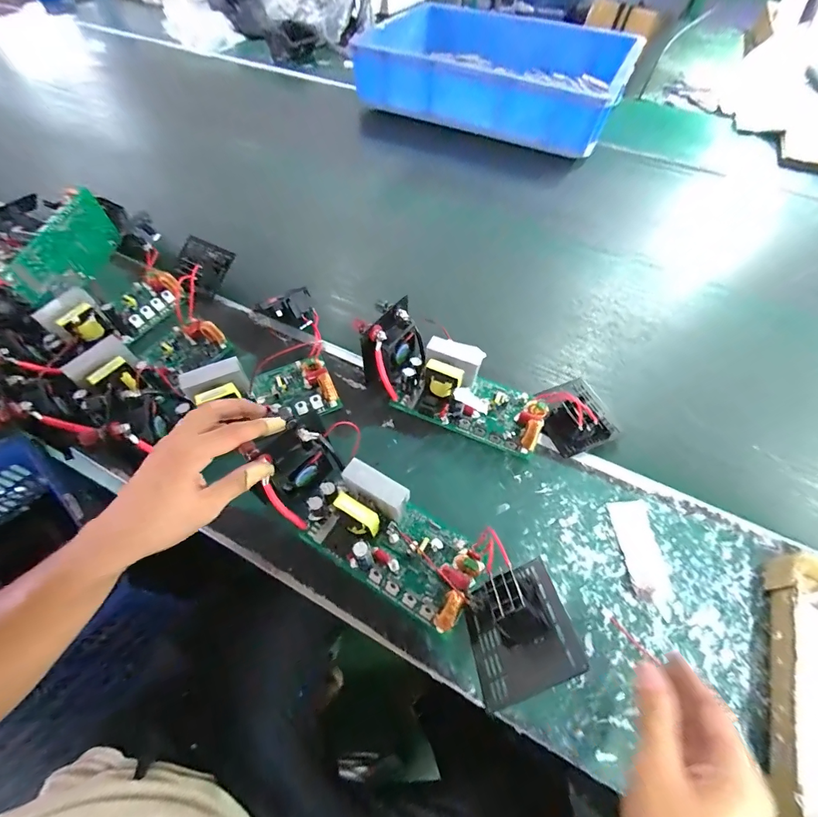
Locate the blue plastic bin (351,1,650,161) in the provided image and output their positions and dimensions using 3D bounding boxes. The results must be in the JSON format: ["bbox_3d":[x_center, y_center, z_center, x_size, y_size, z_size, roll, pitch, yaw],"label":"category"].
[{"bbox_3d":[0.204,-0.759,0.881,0.561,0.111,0.415,19,59,11],"label":"blue plastic bin"}]

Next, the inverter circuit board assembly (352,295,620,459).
[{"bbox_3d":[0.090,-0.032,0.475,0.325,0.071,0.119,17,59,10],"label":"inverter circuit board assembly"}]

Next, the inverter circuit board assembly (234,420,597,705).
[{"bbox_3d":[-0.004,0.128,0.384,0.319,0.092,0.112,33,68,21],"label":"inverter circuit board assembly"}]

